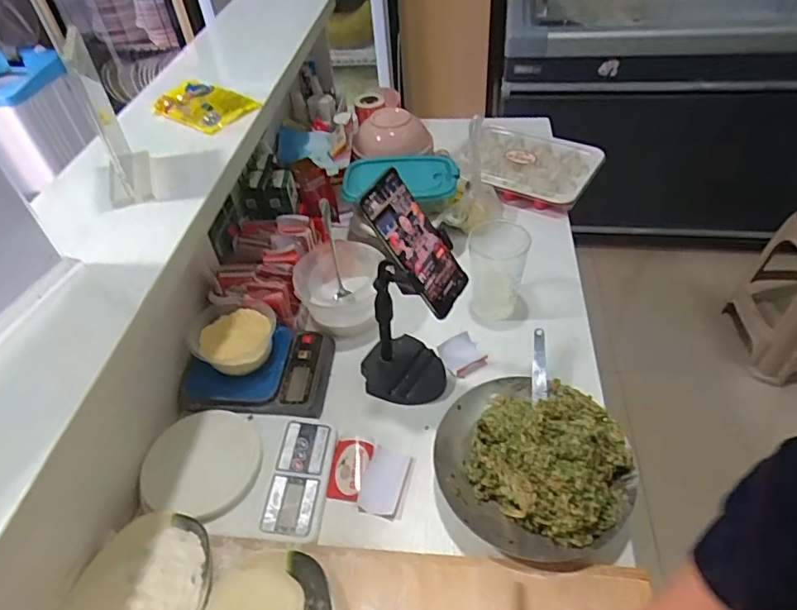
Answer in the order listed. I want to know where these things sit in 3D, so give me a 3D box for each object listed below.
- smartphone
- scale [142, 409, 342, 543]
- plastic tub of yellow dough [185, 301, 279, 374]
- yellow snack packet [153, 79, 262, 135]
[{"bbox_3d":[0.021,-0.066,0.571,0.011,0.158,0.072,-12,32,46],"label":"smartphone"},{"bbox_3d":[-0.194,0.196,0.643,0.215,0.035,0.155,3,47,6],"label":"scale"},{"bbox_3d":[-0.225,0.050,0.740,0.107,0.052,0.107,-2,46,2],"label":"plastic tub of yellow dough"},{"bbox_3d":[-0.273,-0.281,0.744,0.137,0.015,0.098,27,54,28],"label":"yellow snack packet"}]

